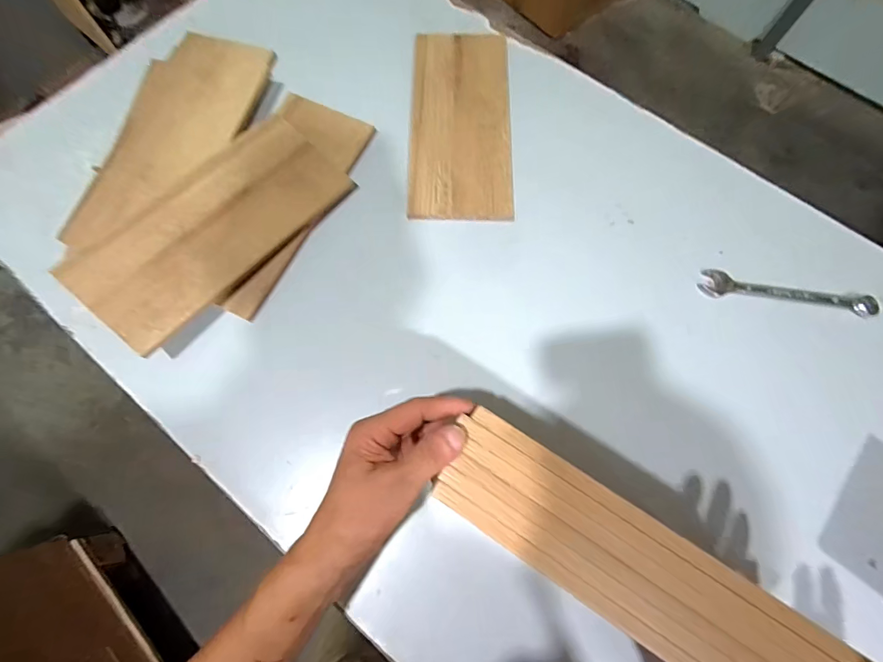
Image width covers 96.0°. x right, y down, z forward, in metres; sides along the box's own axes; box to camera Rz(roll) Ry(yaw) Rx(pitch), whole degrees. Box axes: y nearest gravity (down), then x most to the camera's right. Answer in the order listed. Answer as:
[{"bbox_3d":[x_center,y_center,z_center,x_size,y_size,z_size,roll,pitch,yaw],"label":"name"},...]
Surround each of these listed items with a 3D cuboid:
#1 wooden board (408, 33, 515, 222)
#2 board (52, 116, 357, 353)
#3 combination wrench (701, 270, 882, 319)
[{"bbox_3d":[0.026,-0.282,0.528,0.130,0.005,0.303,1,74,-1],"label":"wooden board"},{"bbox_3d":[-0.251,-0.122,0.453,0.130,0.010,0.298,43,70,-2],"label":"board"},{"bbox_3d":[0.407,-0.041,0.462,0.198,0.013,0.032,12,74,2],"label":"combination wrench"}]

